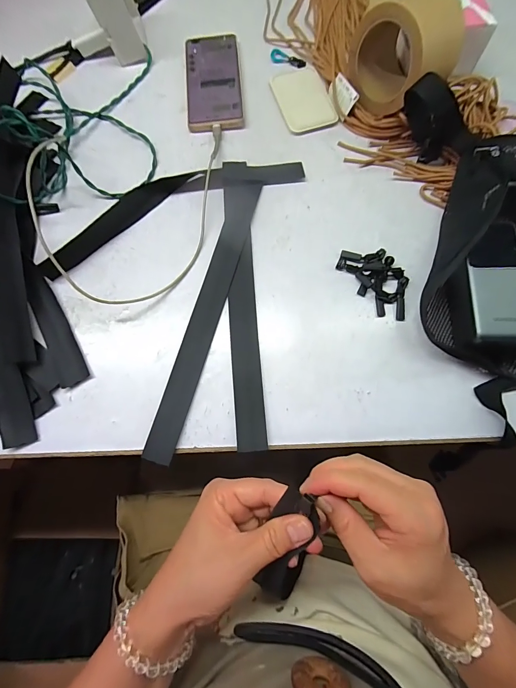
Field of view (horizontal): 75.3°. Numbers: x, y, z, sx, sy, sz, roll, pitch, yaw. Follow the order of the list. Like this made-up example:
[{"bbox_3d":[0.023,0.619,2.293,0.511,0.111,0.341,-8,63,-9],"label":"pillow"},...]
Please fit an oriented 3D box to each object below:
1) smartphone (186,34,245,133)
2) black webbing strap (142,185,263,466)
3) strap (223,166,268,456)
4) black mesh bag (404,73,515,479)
[{"bbox_3d":[-0.060,-0.365,0.464,0.075,0.011,0.165,-4,75,0],"label":"smartphone"},{"bbox_3d":[-0.058,-0.040,0.376,0.039,0.005,0.333,15,76,5],"label":"black webbing strap"},{"bbox_3d":[-0.018,-0.063,0.383,0.032,0.005,0.349,-4,74,0],"label":"strap"},{"bbox_3d":[0.282,-0.090,0.355,0.223,0.069,0.376,0,75,1],"label":"black mesh bag"}]

